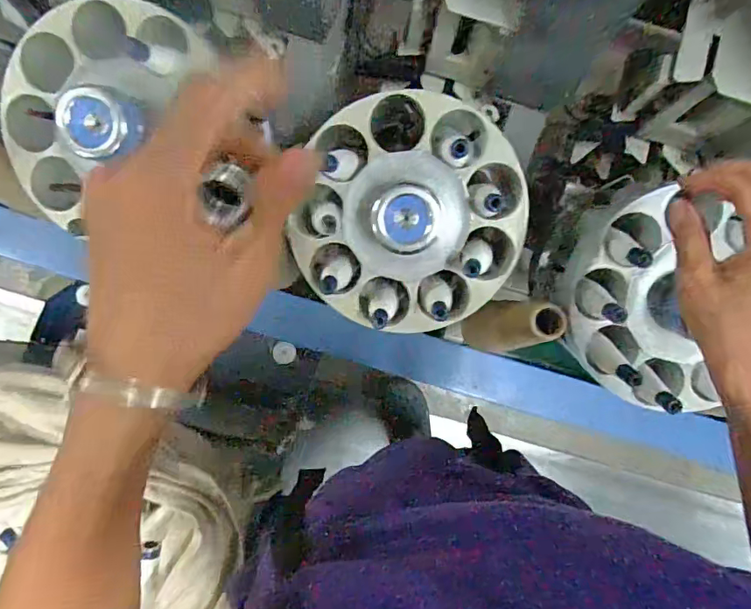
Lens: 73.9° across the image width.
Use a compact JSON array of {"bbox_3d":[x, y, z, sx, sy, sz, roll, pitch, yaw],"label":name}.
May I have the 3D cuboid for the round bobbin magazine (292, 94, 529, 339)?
[{"bbox_3d":[0.034,-0.092,0.543,0.248,0.110,0.240,-3,107,6],"label":"round bobbin magazine"}]

